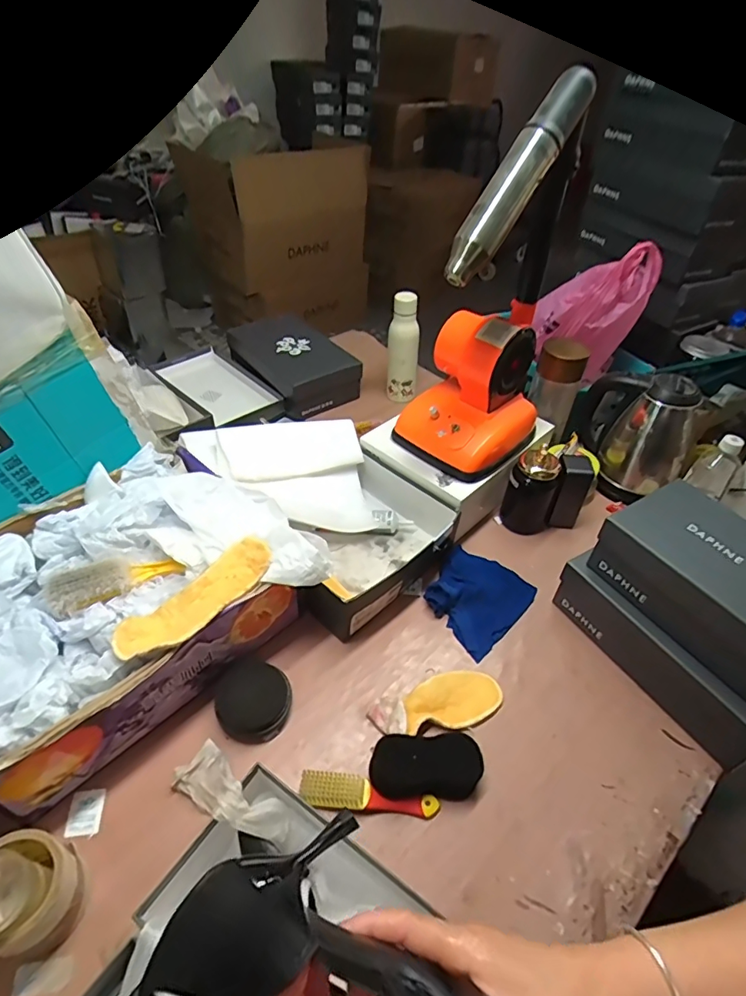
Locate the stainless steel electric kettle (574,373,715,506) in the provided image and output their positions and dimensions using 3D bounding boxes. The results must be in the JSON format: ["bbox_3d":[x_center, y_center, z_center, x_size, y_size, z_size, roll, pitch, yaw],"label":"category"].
[{"bbox_3d":[0.494,-0.127,0.964,0.150,0.215,0.181,-17,48,-21],"label":"stainless steel electric kettle"}]

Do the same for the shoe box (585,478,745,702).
[{"bbox_3d":[0.449,0.118,0.650,0.164,0.100,0.290,-22,50,-24],"label":"shoe box"}]

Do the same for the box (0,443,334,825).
[{"bbox_3d":[-0.324,0.120,0.674,0.427,0.151,0.322,-30,53,-30],"label":"box"}]

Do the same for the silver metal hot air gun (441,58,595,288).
[{"bbox_3d":[0.169,-0.380,0.625,0.054,0.264,0.045,40,12,31],"label":"silver metal hot air gun"}]

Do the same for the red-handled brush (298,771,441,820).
[{"bbox_3d":[-0.004,0.337,0.593,0.155,0.021,0.036,4,44,-1],"label":"red-handled brush"}]

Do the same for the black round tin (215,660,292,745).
[{"bbox_3d":[-0.149,0.255,0.657,0.088,0.041,0.092,36,52,29],"label":"black round tin"}]

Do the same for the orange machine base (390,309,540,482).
[{"bbox_3d":[0.161,-0.176,0.853,0.188,0.195,0.193,29,49,24],"label":"orange machine base"}]

